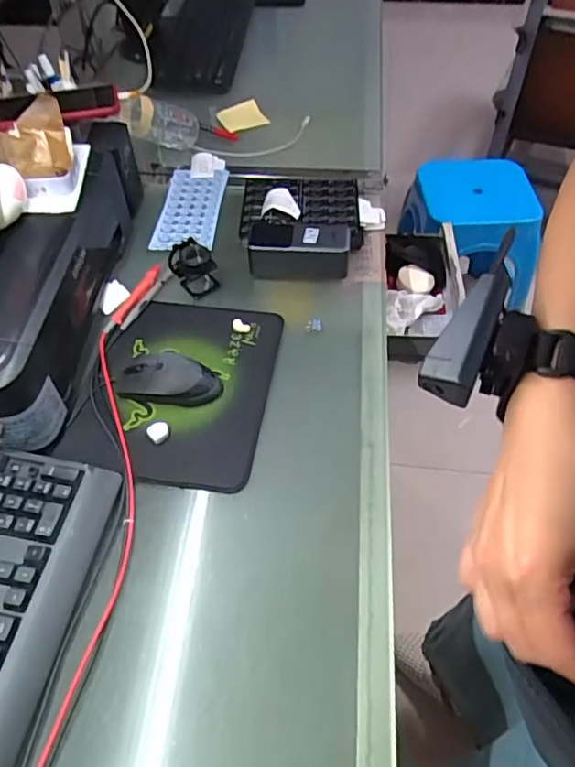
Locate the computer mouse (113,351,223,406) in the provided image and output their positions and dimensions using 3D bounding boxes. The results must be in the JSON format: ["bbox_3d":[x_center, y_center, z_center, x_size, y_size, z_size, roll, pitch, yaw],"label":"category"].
[{"bbox_3d":[-0.133,-0.007,0.633,0.121,0.035,0.060,9,53,7],"label":"computer mouse"}]

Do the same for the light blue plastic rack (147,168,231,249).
[{"bbox_3d":[-0.144,-0.265,0.863,0.084,0.015,0.188,3,52,3],"label":"light blue plastic rack"}]

